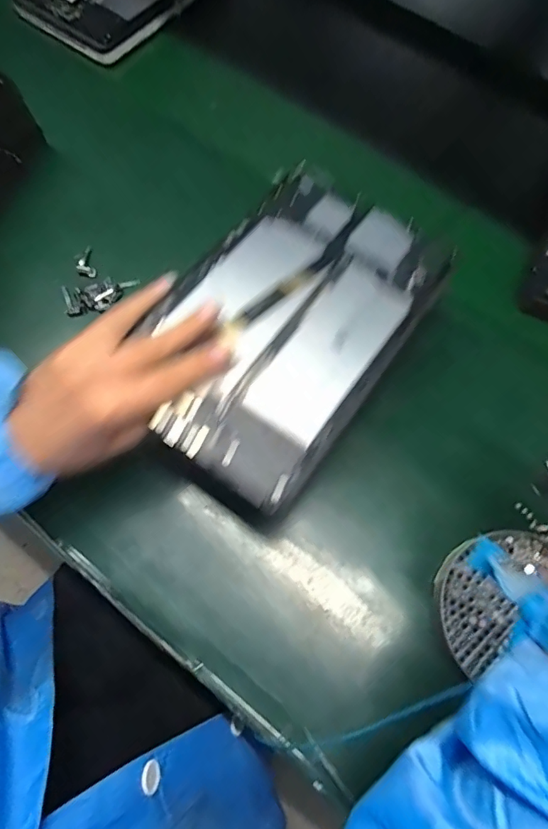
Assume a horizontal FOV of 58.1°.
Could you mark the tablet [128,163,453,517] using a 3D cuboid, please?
[{"bbox_3d":[0.010,-0.069,0.341,0.150,0.015,0.240,34,71,11],"label":"tablet"}]

